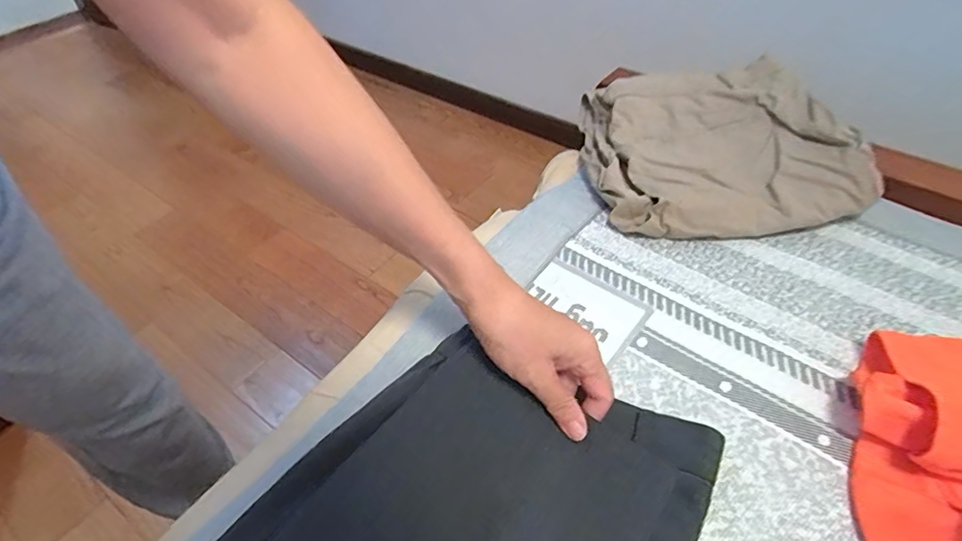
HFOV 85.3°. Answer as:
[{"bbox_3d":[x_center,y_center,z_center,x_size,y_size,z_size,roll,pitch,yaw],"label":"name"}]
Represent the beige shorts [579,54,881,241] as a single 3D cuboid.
[{"bbox_3d":[0.251,-0.148,0.584,0.261,0.073,0.254,-3,48,0],"label":"beige shorts"}]

